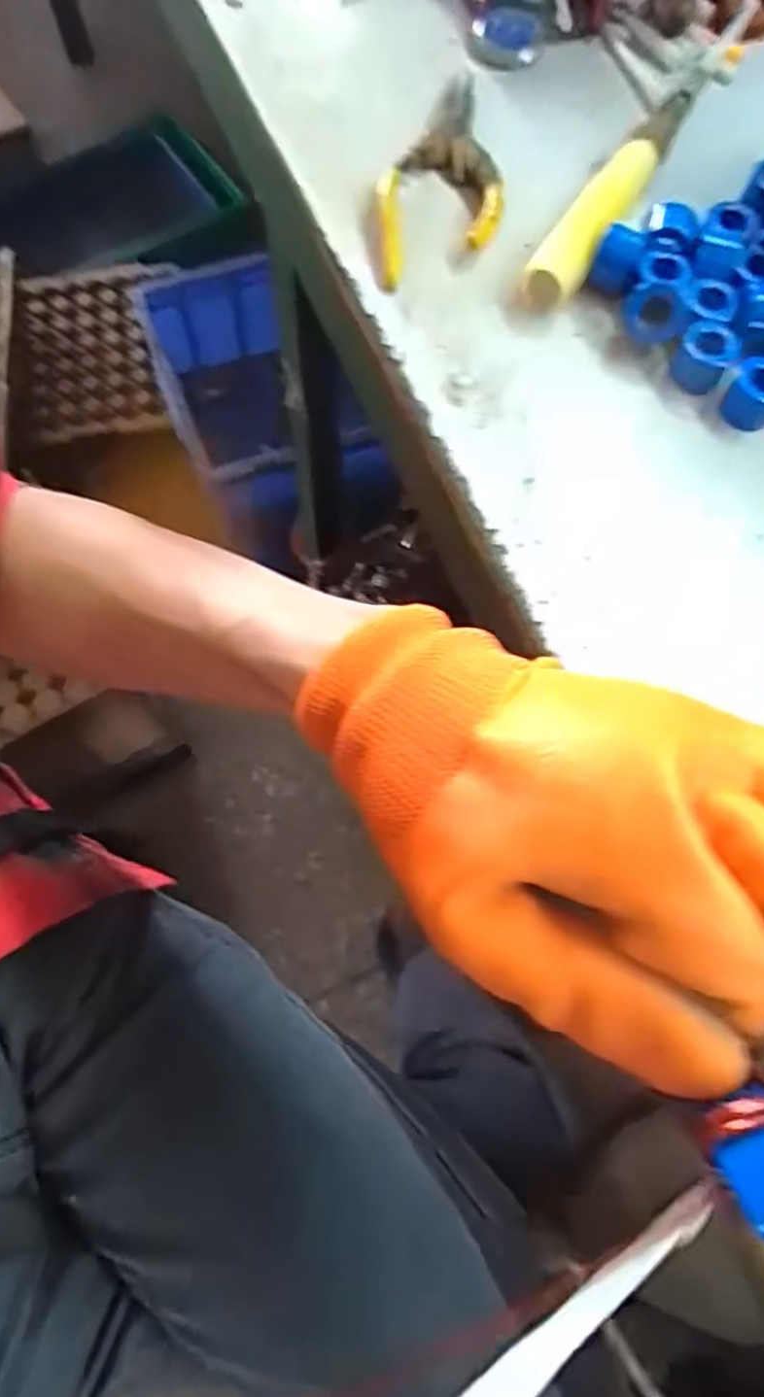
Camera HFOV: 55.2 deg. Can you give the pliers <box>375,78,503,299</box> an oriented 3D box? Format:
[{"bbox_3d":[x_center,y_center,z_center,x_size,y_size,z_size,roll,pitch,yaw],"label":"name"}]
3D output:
[{"bbox_3d":[0.029,-0.268,0.376,0.063,0.014,0.129,0,71,-1],"label":"pliers"}]

